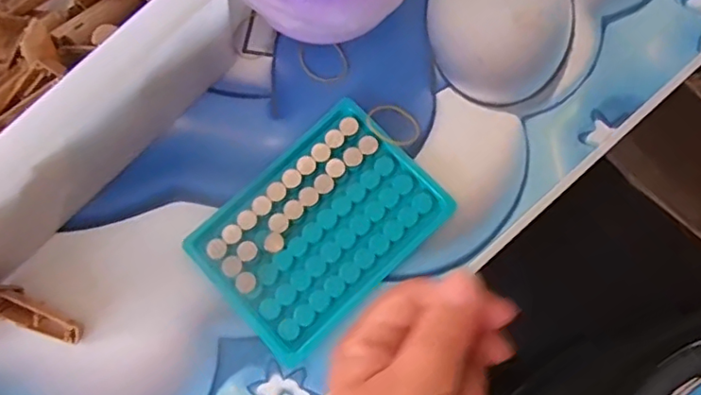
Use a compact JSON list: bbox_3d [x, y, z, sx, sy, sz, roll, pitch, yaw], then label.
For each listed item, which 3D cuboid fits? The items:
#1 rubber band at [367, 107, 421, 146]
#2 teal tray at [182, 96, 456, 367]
[{"bbox_3d":[0.026,-0.043,0.342,0.028,0.004,0.030,5,65,-10],"label":"rubber band"},{"bbox_3d":[-0.018,0.016,0.331,0.131,0.014,0.096,-42,80,-8],"label":"teal tray"}]

